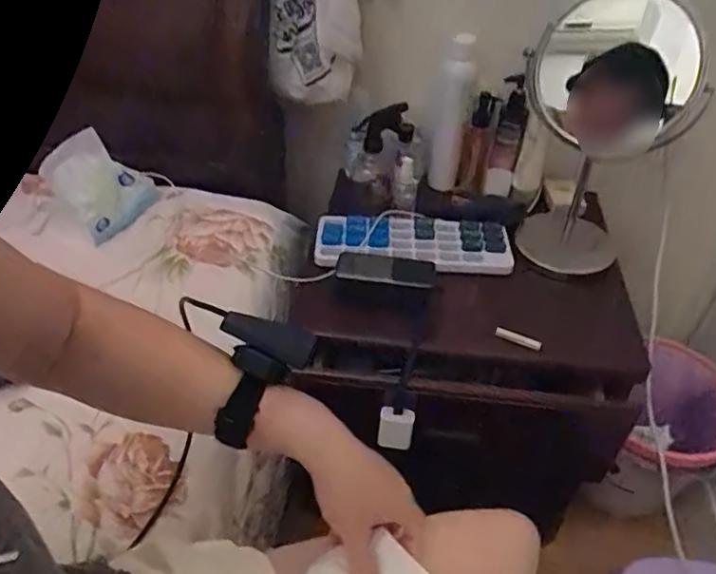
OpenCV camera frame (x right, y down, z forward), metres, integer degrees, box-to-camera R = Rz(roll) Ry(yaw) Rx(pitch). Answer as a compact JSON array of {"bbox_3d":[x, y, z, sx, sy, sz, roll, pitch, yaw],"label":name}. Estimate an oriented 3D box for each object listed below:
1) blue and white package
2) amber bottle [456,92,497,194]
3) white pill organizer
[{"bbox_3d":[-0.379,-0.152,0.867,0.146,0.018,0.120,45,62,-6],"label":"blue and white package"},{"bbox_3d":[0.177,-0.208,0.899,0.044,0.166,0.042,12,43,10],"label":"amber bottle"},{"bbox_3d":[0.079,-0.069,0.868,0.276,0.027,0.107,3,42,0],"label":"white pill organizer"}]

